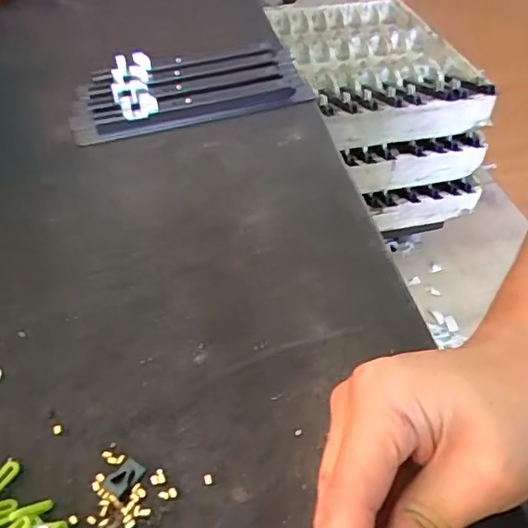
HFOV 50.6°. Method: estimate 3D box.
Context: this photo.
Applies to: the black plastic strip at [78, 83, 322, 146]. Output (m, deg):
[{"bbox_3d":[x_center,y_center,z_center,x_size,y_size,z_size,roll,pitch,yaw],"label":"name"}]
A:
[{"bbox_3d":[-0.056,-0.131,0.481,0.207,0.016,0.019,-13,48,-11],"label":"black plastic strip"}]

